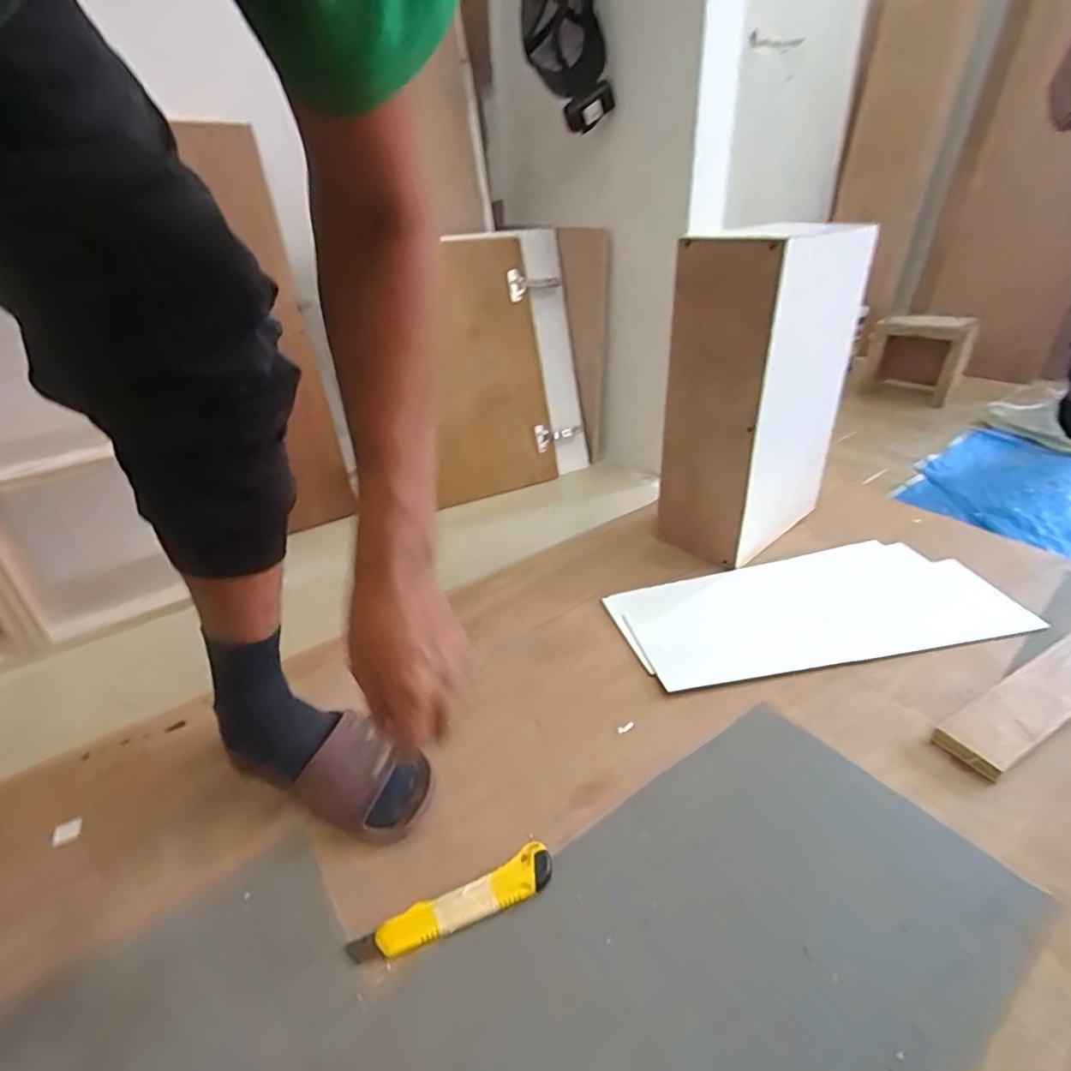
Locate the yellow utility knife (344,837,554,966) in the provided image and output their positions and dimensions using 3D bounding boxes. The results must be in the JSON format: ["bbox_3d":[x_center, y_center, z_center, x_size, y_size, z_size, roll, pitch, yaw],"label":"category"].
[{"bbox_3d":[-0.062,0.297,0.462,0.163,0.017,0.035,-16,32,-21],"label":"yellow utility knife"}]

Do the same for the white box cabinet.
[{"bbox_3d":[0.336,-0.184,0.888,0.318,0.491,0.165,-25,38,-33],"label":"white box cabinet"}]

